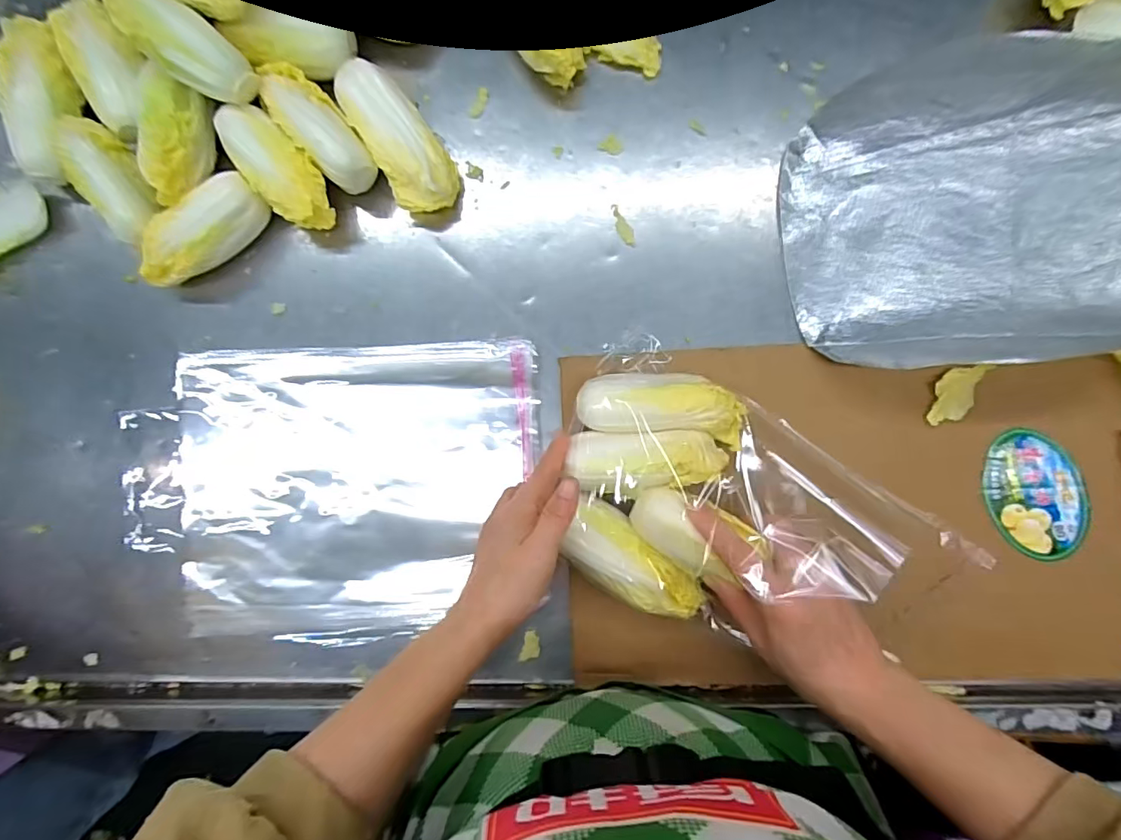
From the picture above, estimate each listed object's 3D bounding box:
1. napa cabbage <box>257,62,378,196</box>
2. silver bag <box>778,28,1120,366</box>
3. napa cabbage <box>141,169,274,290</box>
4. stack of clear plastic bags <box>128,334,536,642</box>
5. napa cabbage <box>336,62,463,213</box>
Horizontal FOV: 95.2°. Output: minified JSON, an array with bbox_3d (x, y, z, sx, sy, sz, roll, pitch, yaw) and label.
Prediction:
[{"bbox_3d":[-0.196,-0.237,0.410,0.044,0.043,0.114,-42,86,2],"label":"napa cabbage"},{"bbox_3d":[0.307,-0.145,0.373,0.254,0.080,0.209,5,88,4],"label":"silver bag"},{"bbox_3d":[-0.292,-0.150,0.420,0.119,0.048,0.048,-33,86,2],"label":"napa cabbage"},{"bbox_3d":[-0.195,0.060,0.430,0.343,0.014,0.240,-1,88,4],"label":"stack of clear plastic bags"},{"bbox_3d":[-0.131,-0.230,0.422,0.053,0.042,0.128,-30,87,2],"label":"napa cabbage"}]

